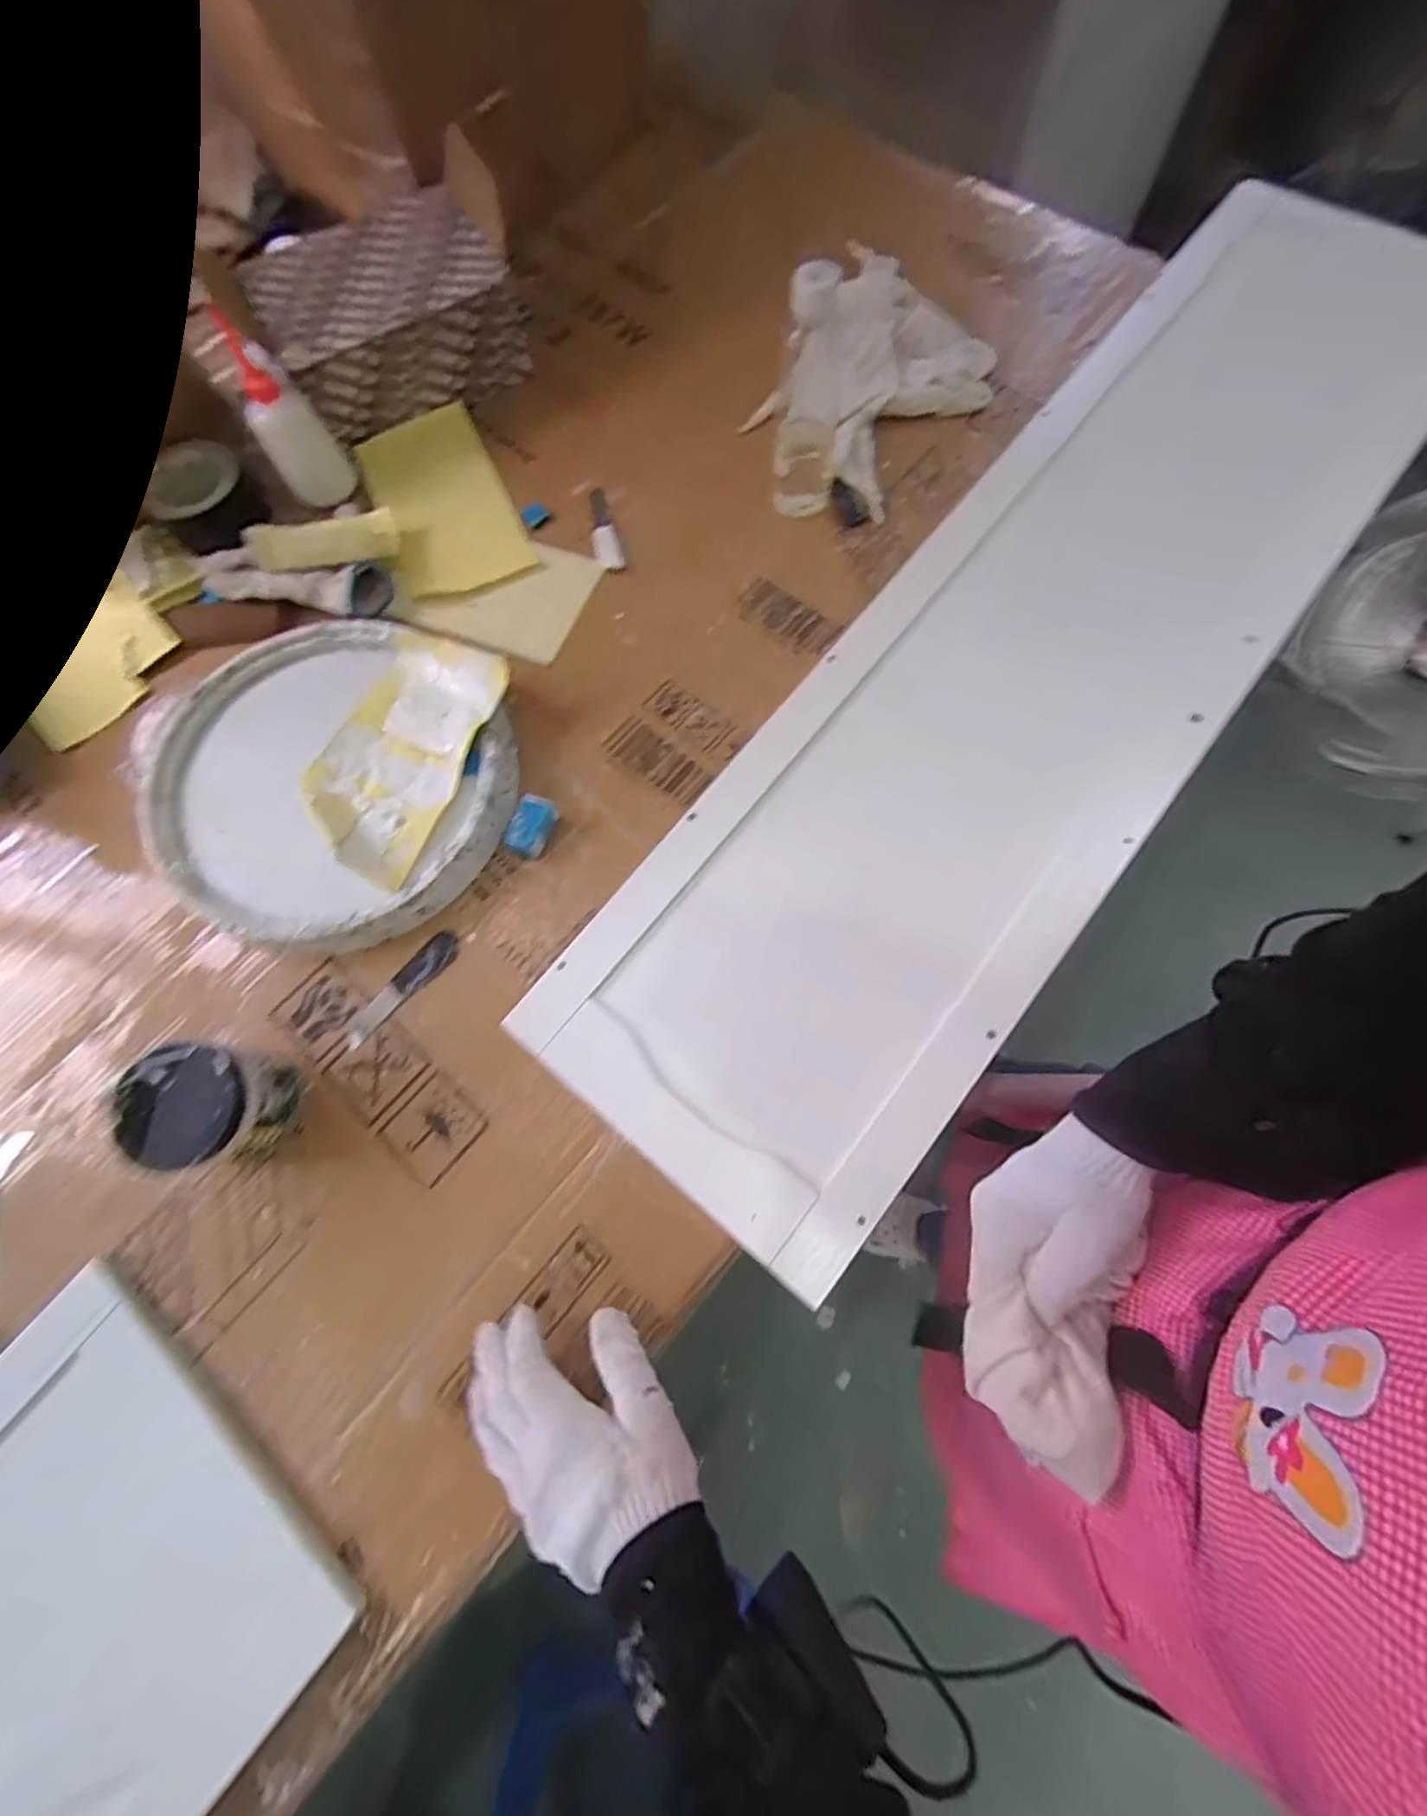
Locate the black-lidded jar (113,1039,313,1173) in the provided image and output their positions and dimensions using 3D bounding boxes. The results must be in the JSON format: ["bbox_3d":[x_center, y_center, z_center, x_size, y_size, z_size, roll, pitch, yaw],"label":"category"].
[{"bbox_3d":[-0.352,0.137,0.465,0.077,0.088,0.075,-1,73,3],"label":"black-lidded jar"}]

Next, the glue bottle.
[{"bbox_3d":[-0.409,-0.469,0.628,0.065,0.156,0.036,-35,55,-10],"label":"glue bottle"}]

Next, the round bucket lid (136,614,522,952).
[{"bbox_3d":[-0.325,-0.106,0.566,0.297,0.040,0.273,0,73,0],"label":"round bucket lid"}]

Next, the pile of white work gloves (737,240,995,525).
[{"bbox_3d":[0.155,-0.545,0.672,0.198,0.095,0.295,38,78,13],"label":"pile of white work gloves"}]

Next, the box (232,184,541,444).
[{"bbox_3d":[-0.330,-0.601,0.682,0.235,0.126,0.152,-32,74,-7],"label":"box"}]

